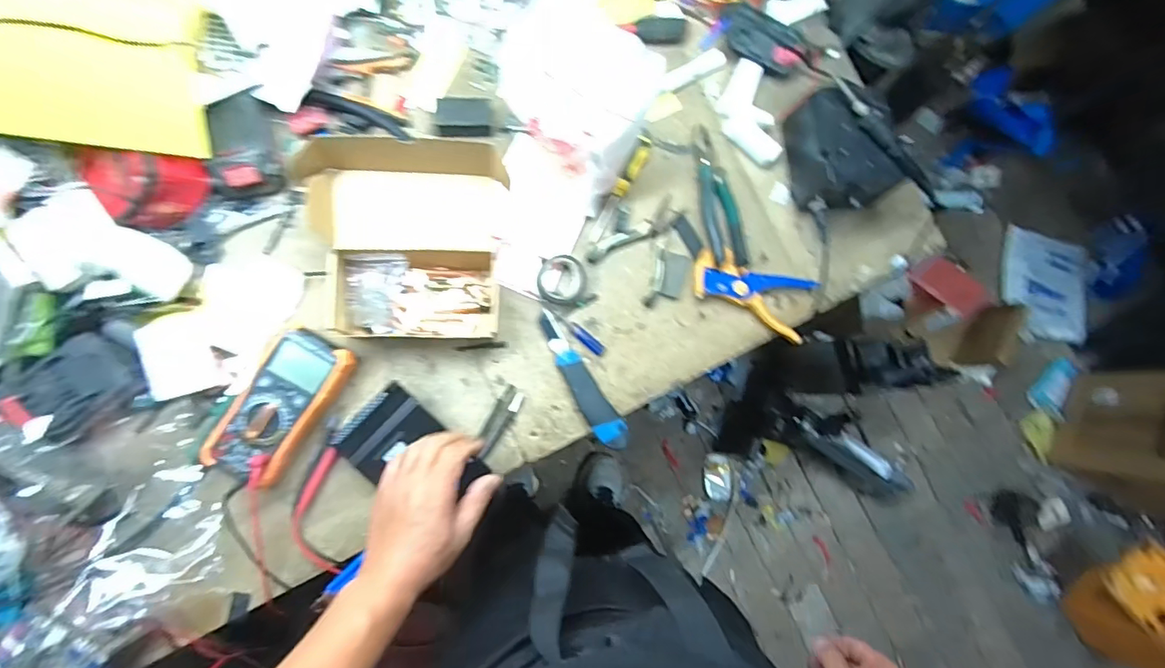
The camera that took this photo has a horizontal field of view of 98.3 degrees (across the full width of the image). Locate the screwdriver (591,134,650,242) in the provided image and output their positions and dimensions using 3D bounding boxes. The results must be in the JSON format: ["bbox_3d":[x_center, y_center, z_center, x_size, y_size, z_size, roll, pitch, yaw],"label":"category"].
[{"bbox_3d":[0.055,-0.195,0.663,0.023,0.023,0.164,28,82,-5],"label":"screwdriver"}]

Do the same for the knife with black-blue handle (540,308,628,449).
[{"bbox_3d":[-0.004,0.058,0.630,0.037,0.021,0.189,-33,91,-10],"label":"knife with black-blue handle"}]

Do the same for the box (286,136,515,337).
[{"bbox_3d":[-0.192,-0.102,0.579,0.207,0.125,0.202,1,85,-8],"label":"box"}]

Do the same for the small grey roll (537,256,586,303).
[{"bbox_3d":[-0.025,-0.069,0.643,0.061,0.019,0.058,1,85,-8],"label":"small grey roll"}]

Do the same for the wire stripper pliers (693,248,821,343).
[{"bbox_3d":[0.227,-0.057,0.677,0.166,0.027,0.082,22,83,-6],"label":"wire stripper pliers"}]

